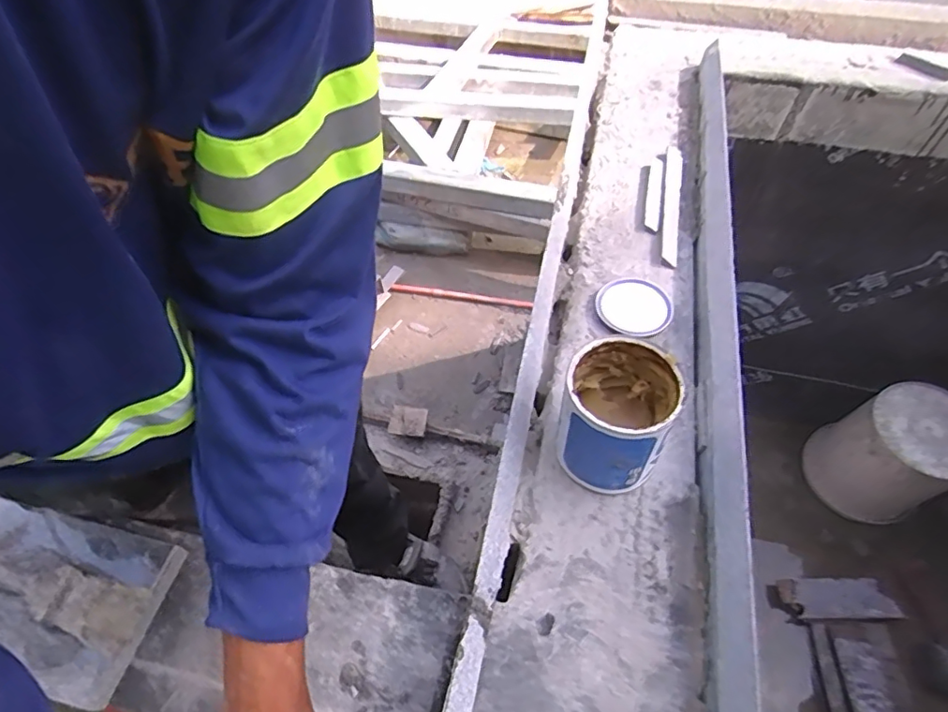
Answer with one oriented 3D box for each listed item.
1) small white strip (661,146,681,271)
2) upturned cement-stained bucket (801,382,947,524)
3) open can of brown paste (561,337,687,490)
[{"bbox_3d":[0.285,-0.222,0.782,0.022,0.013,0.250,10,56,8],"label":"small white strip"},{"bbox_3d":[1.195,0.285,1.570,0.315,0.331,0.294,0,55,1],"label":"upturned cement-stained bucket"},{"bbox_3d":[0.131,0.059,0.513,0.092,0.117,0.102,15,57,11],"label":"open can of brown paste"}]

